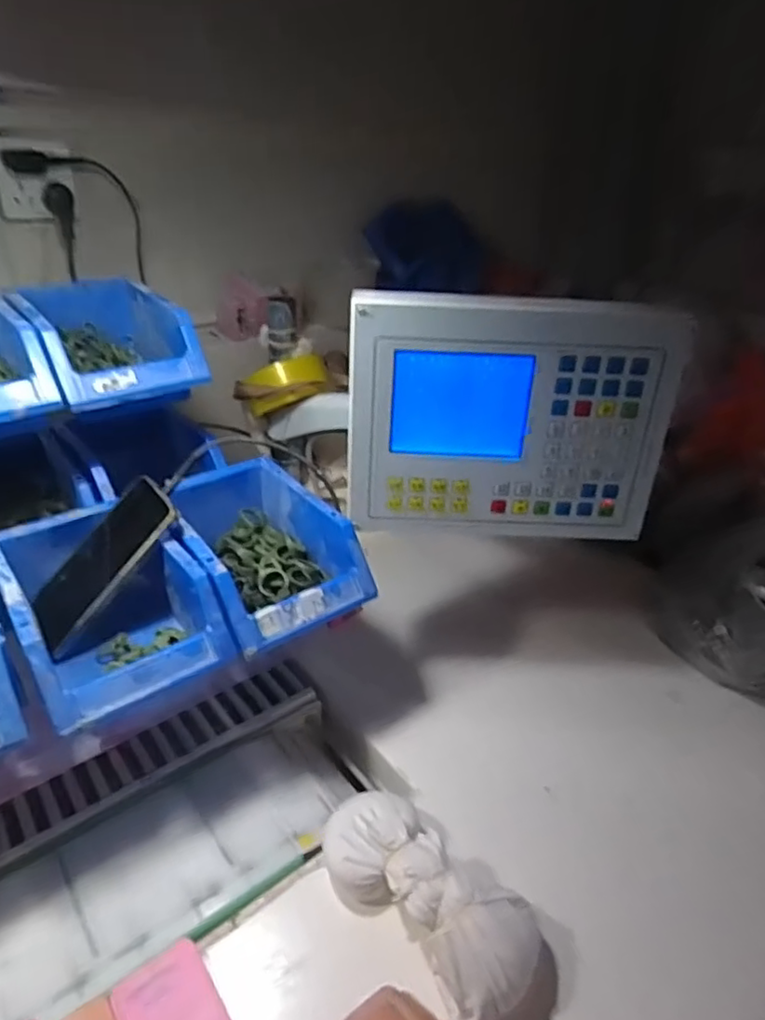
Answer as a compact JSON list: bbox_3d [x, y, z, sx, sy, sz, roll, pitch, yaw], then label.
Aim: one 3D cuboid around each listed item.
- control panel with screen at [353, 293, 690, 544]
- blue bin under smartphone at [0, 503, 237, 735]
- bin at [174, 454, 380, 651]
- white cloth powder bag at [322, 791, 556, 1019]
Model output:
[{"bbox_3d":[0.100,-0.068,0.499,0.247,0.179,0.039,3,31,1],"label":"control panel with screen"},{"bbox_3d":[-0.204,0.073,0.476,0.122,0.081,0.171,-21,38,-33],"label":"blue bin under smartphone"},{"bbox_3d":[-0.105,0.030,0.534,0.121,0.061,0.176,-21,38,-33],"label":"bin"},{"bbox_3d":[0.033,0.257,0.424,0.072,0.049,0.168,-26,41,-38],"label":"white cloth powder bag"}]

